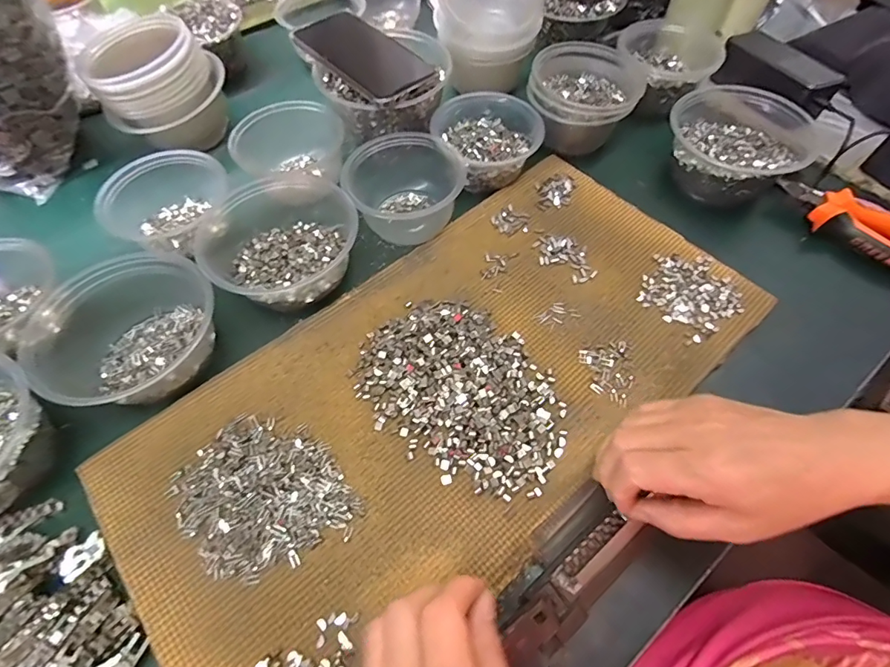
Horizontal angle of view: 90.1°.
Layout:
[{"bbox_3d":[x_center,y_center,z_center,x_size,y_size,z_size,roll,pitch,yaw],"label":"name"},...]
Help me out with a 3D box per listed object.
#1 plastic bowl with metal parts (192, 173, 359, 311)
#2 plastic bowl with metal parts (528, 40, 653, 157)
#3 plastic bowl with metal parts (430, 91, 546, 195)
[{"bbox_3d":[-0.152,-0.094,0.414,0.135,0.051,0.150,-20,63,-12],"label":"plastic bowl with metal parts"},{"bbox_3d":[0.154,-0.260,0.498,0.113,0.071,0.116,0,60,0],"label":"plastic bowl with metal parts"},{"bbox_3d":[0.044,-0.211,0.482,0.108,0.048,0.111,-16,62,-9],"label":"plastic bowl with metal parts"}]

